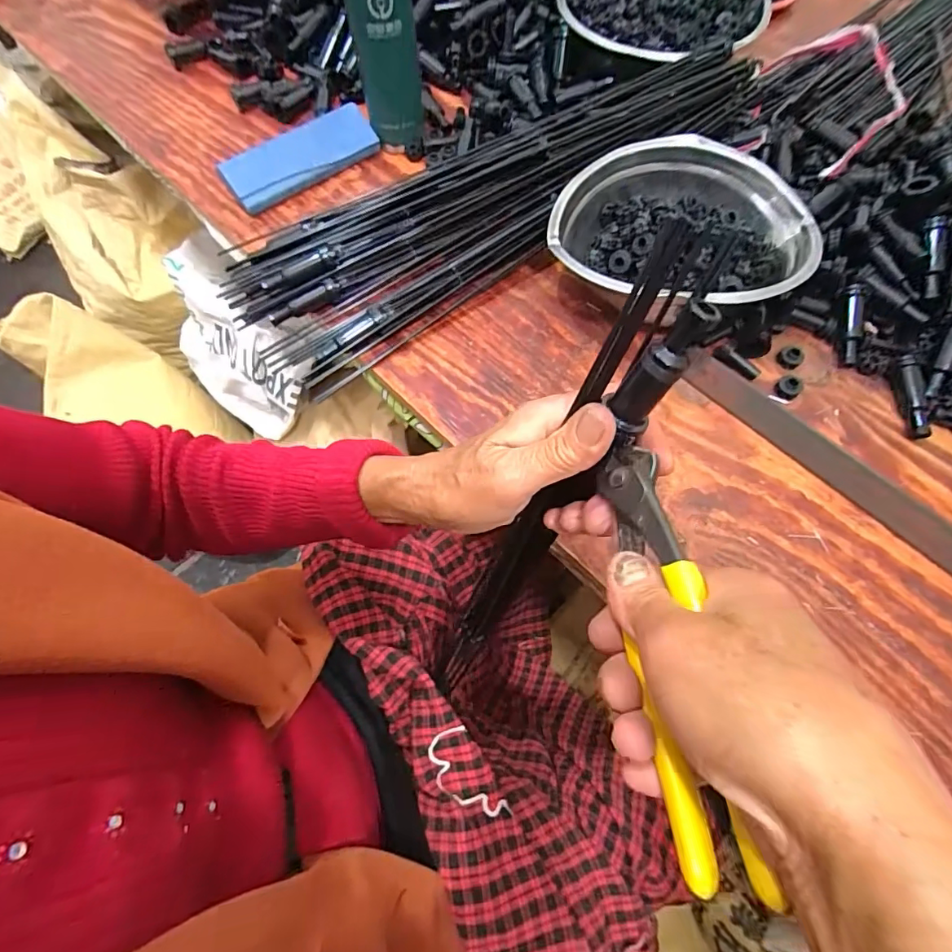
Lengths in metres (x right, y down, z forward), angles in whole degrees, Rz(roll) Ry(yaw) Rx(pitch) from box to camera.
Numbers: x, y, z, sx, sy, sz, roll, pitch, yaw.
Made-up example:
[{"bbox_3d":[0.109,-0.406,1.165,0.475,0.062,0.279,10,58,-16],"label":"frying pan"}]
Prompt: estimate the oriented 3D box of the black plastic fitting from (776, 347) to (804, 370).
[{"bbox_3d":[0.264,-0.100,0.418,0.020,0.006,0.019,1,65,-2],"label":"black plastic fitting"}]

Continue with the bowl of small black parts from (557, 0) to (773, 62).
[{"bbox_3d":[0.199,-0.508,0.544,0.215,0.041,0.198,1,65,-2],"label":"bowl of small black parts"}]

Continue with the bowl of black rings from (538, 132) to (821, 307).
[{"bbox_3d":[0.172,-0.204,0.431,0.203,0.066,0.170,21,66,8],"label":"bowl of black rings"}]

